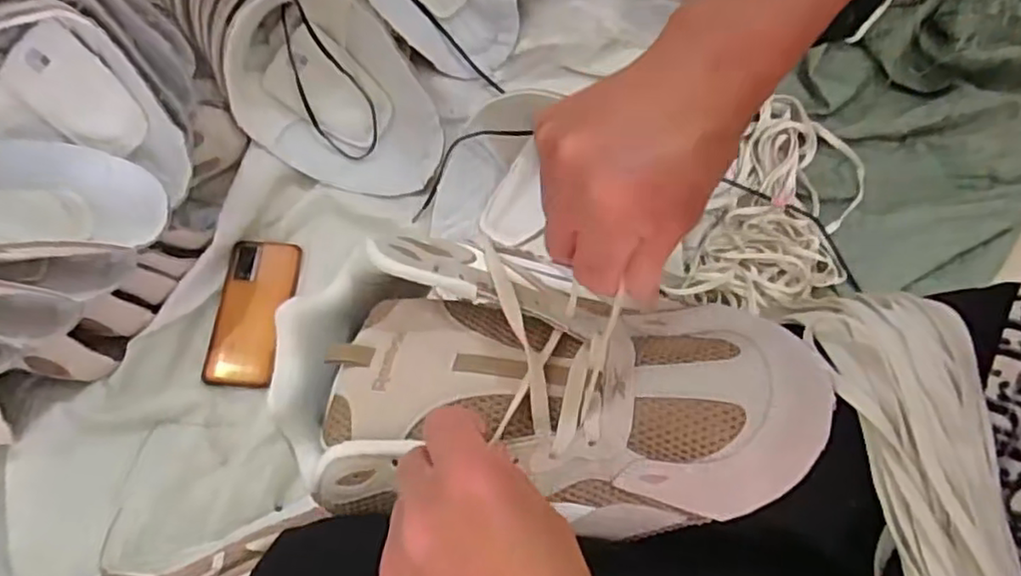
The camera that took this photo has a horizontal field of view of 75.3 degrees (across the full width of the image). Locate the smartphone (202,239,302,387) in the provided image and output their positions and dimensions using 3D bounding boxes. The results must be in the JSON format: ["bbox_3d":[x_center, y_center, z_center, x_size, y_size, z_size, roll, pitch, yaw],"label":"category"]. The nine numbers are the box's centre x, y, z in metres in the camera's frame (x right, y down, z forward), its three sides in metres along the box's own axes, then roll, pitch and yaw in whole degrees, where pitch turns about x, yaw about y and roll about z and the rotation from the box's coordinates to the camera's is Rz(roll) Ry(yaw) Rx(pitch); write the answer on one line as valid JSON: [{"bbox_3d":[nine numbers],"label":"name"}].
[{"bbox_3d":[-0.278,0.026,0.721,0.078,0.018,0.163,3,69,4],"label":"smartphone"}]

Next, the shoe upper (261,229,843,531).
[{"bbox_3d":[0.013,0.042,0.321,0.263,0.066,0.131,9,68,9],"label":"shoe upper"}]

